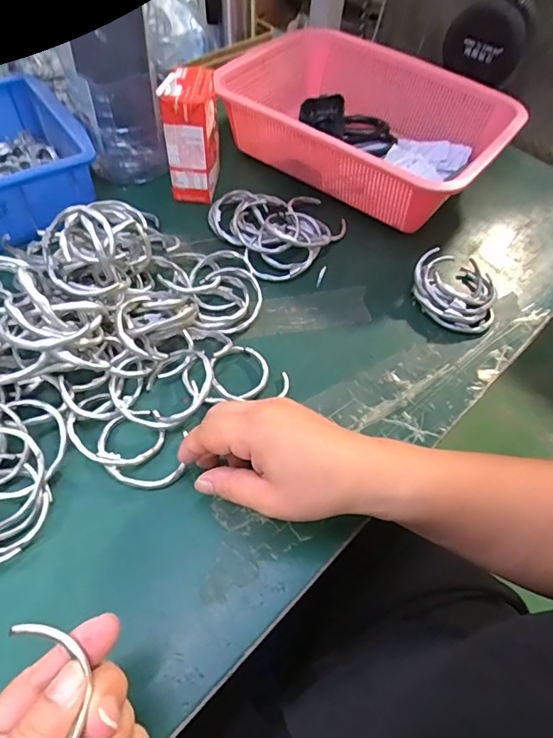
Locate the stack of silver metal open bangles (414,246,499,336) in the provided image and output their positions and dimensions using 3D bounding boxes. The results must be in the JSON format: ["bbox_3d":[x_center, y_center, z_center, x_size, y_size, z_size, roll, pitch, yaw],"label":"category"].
[{"bbox_3d":[0.169,-0.074,0.446,0.083,0.032,0.076,29,57,15],"label":"stack of silver metal open bangles"}]

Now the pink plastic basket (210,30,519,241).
[{"bbox_3d":[0.096,-0.267,0.537,0.295,0.097,0.196,35,59,19],"label":"pink plastic basket"}]

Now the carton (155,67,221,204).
[{"bbox_3d":[-0.085,-0.232,0.483,0.045,0.115,0.063,10,54,2],"label":"carton"}]

